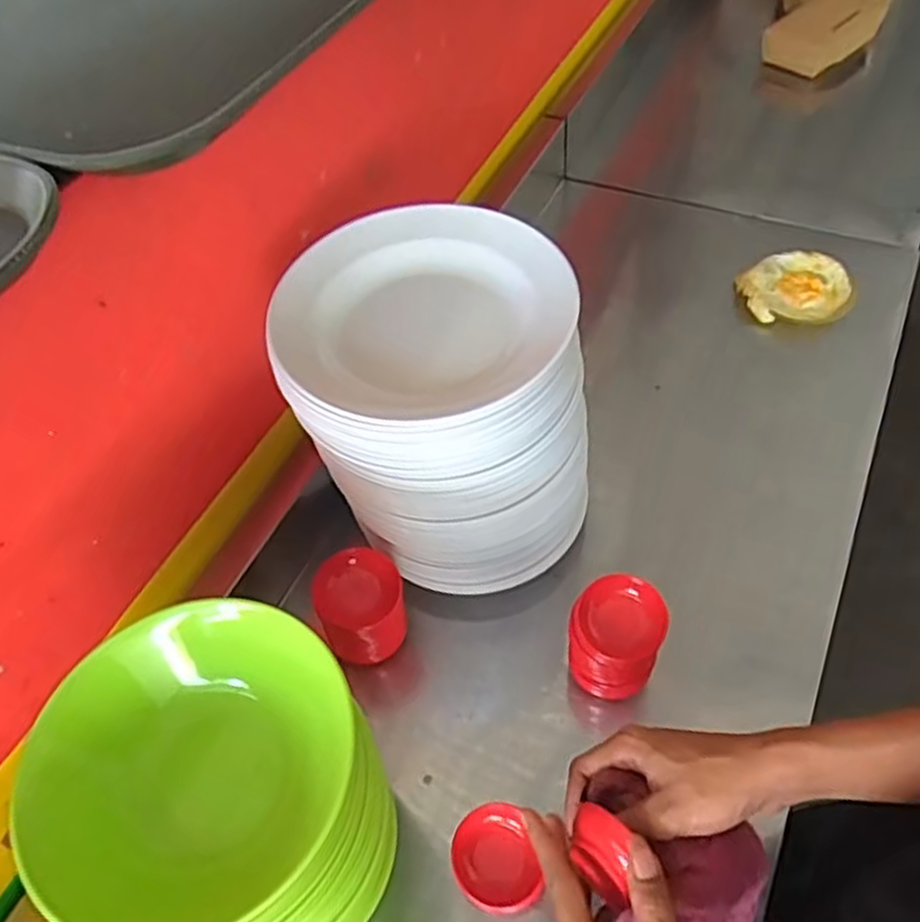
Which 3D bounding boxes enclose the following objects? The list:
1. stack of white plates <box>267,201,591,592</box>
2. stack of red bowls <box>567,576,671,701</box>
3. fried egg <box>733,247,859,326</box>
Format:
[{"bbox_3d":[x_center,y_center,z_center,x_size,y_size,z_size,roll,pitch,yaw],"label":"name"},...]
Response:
[{"bbox_3d":[-0.011,-0.043,0.648,0.215,0.258,0.202,-5,54,2],"label":"stack of white plates"},{"bbox_3d":[0.128,0.144,0.628,0.069,0.076,0.071,24,59,21],"label":"stack of red bowls"},{"bbox_3d":[0.408,-0.209,0.924,0.129,0.028,0.102,-1,54,5],"label":"fried egg"}]

